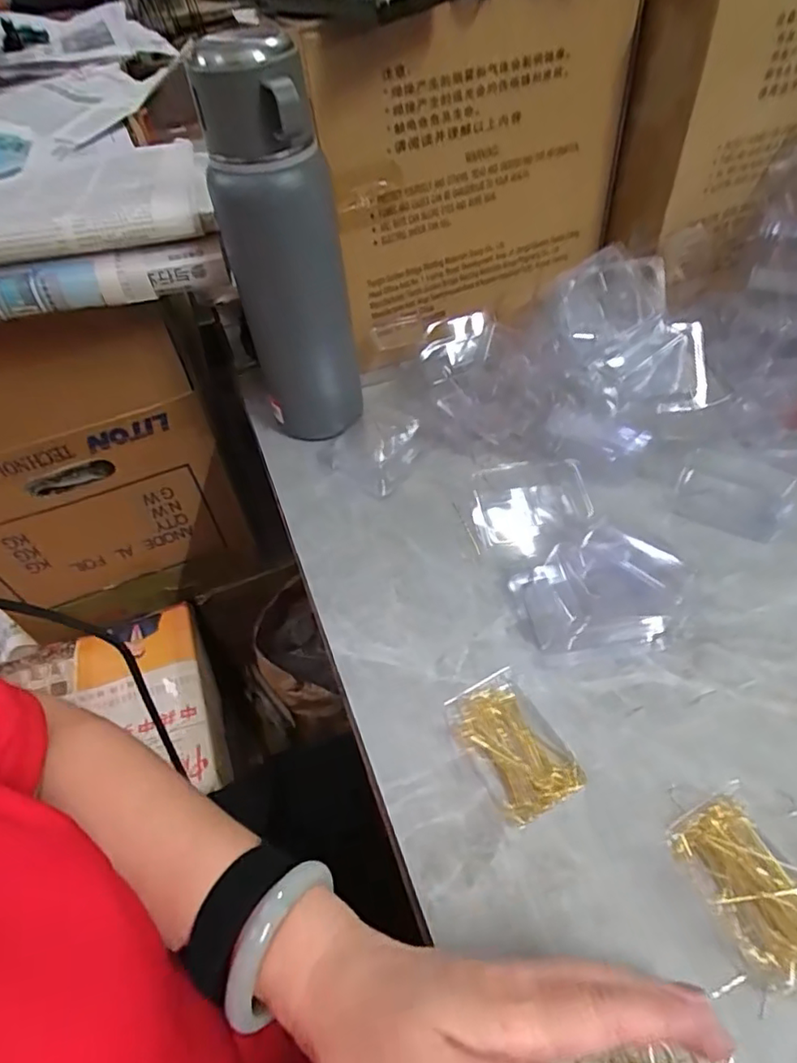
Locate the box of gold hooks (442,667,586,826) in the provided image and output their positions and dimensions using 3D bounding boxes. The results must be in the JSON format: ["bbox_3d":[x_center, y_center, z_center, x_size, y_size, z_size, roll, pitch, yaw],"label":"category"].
[{"bbox_3d":[0.066,0.121,0.335,0.053,0.011,0.077,-25,52,-15],"label":"box of gold hooks"}]

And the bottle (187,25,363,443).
[{"bbox_3d":[-0.083,-0.193,0.437,0.079,0.269,0.085,-13,50,-6],"label":"bottle"}]

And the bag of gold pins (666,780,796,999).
[{"bbox_3d":[0.171,0.170,0.278,0.050,0.015,0.079,-24,52,-14],"label":"bag of gold pins"}]

